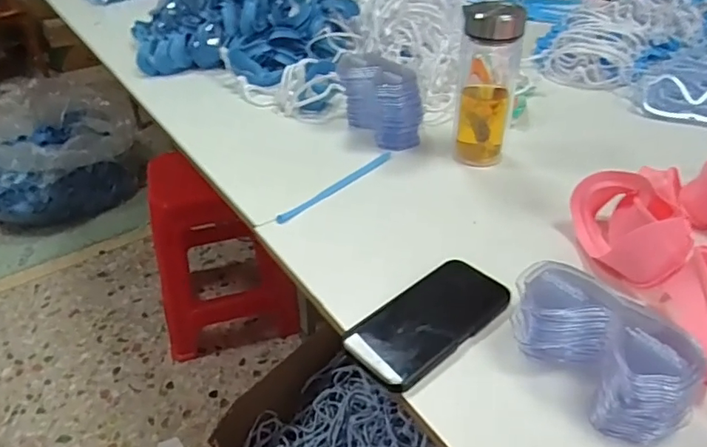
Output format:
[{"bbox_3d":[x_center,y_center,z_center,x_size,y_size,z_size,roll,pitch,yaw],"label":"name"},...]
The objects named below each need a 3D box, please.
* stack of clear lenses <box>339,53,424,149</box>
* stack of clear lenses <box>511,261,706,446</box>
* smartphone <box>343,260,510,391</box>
[{"bbox_3d":[0.039,-0.185,0.807,0.067,0.109,0.135,-19,39,-22],"label":"stack of clear lenses"},{"bbox_3d":[0.200,0.101,0.441,0.075,0.076,0.147,-24,41,-27],"label":"stack of clear lenses"},{"bbox_3d":[0.070,0.091,0.510,0.163,0.014,0.080,-27,43,-30],"label":"smartphone"}]

